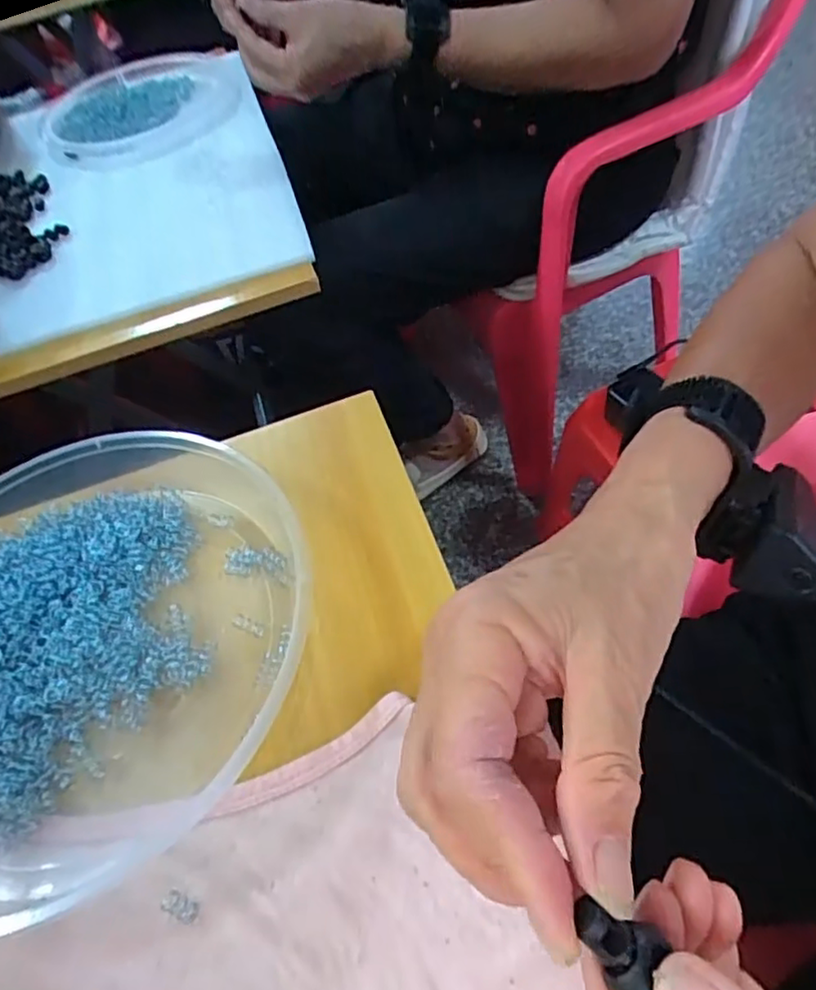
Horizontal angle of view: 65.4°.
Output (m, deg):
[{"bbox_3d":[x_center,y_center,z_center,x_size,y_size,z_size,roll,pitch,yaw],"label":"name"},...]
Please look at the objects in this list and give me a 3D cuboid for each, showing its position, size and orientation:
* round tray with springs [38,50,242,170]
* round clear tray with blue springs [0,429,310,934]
[{"bbox_3d":[-0.329,-0.480,0.785,0.243,0.020,0.231,-5,53,7],"label":"round tray with springs"},{"bbox_3d":[-0.173,0.058,0.305,0.227,0.035,0.227,-5,53,7],"label":"round clear tray with blue springs"}]

